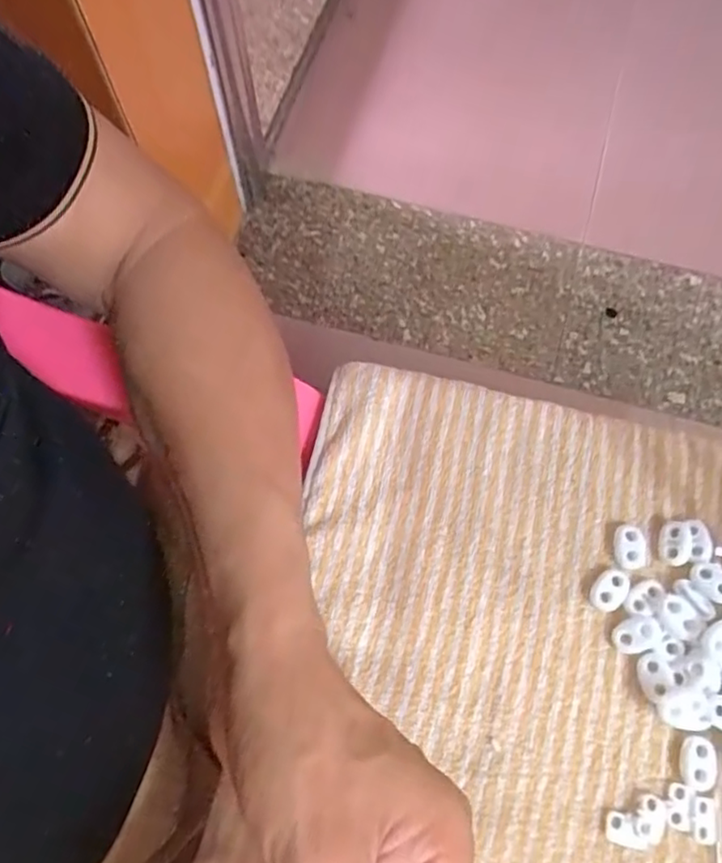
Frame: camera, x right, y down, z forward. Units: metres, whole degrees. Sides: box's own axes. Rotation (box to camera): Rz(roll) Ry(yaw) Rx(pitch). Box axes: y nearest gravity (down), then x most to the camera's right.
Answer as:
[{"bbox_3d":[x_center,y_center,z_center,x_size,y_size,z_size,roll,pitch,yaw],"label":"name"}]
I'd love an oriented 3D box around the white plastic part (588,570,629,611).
[{"bbox_3d":[0.124,0.080,0.324,0.016,0.006,0.021,39,75,13],"label":"white plastic part"}]

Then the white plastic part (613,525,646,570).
[{"bbox_3d":[0.138,0.060,0.332,0.015,0.005,0.022,-1,70,0],"label":"white plastic part"}]

